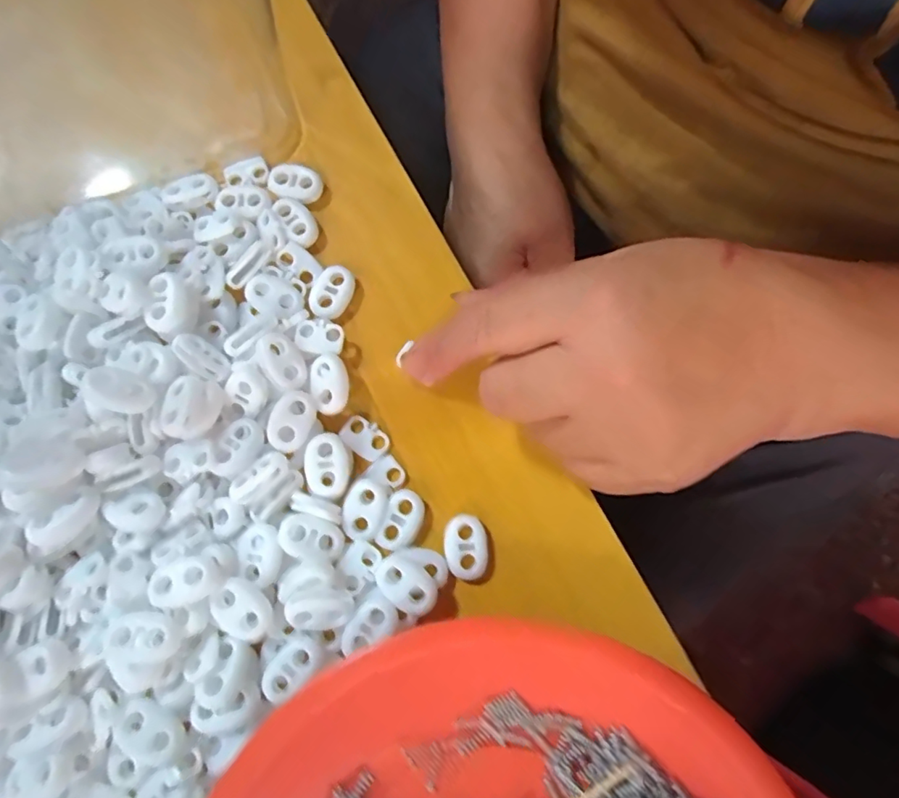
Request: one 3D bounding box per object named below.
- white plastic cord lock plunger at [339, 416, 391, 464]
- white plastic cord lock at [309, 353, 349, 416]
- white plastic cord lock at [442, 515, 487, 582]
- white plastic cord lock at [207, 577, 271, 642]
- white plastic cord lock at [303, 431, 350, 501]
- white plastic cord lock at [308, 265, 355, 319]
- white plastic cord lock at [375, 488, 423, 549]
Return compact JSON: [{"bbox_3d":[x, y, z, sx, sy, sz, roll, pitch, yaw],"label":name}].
[{"bbox_3d":[-0.032,0.014,0.202,0.018,0.004,0.013,35,81,7],"label":"white plastic cord lock plunger"},{"bbox_3d":[-0.045,-0.006,0.198,0.014,0.004,0.023,-2,79,0],"label":"white plastic cord lock"},{"bbox_3d":[0.006,0.053,0.195,0.015,0.006,0.022,-8,79,-1],"label":"white plastic cord lock"},{"bbox_3d":[-0.068,0.069,0.175,0.020,0.006,0.014,41,82,8],"label":"white plastic cord lock"},{"bbox_3d":[-0.044,0.024,0.191,0.015,0.004,0.023,3,79,1],"label":"white plastic cord lock"},{"bbox_3d":[-0.047,-0.042,0.213,0.015,0.005,0.021,34,81,7],"label":"white plastic cord lock"},{"bbox_3d":[-0.018,0.044,0.194,0.013,0.004,0.022,19,80,4],"label":"white plastic cord lock"}]

